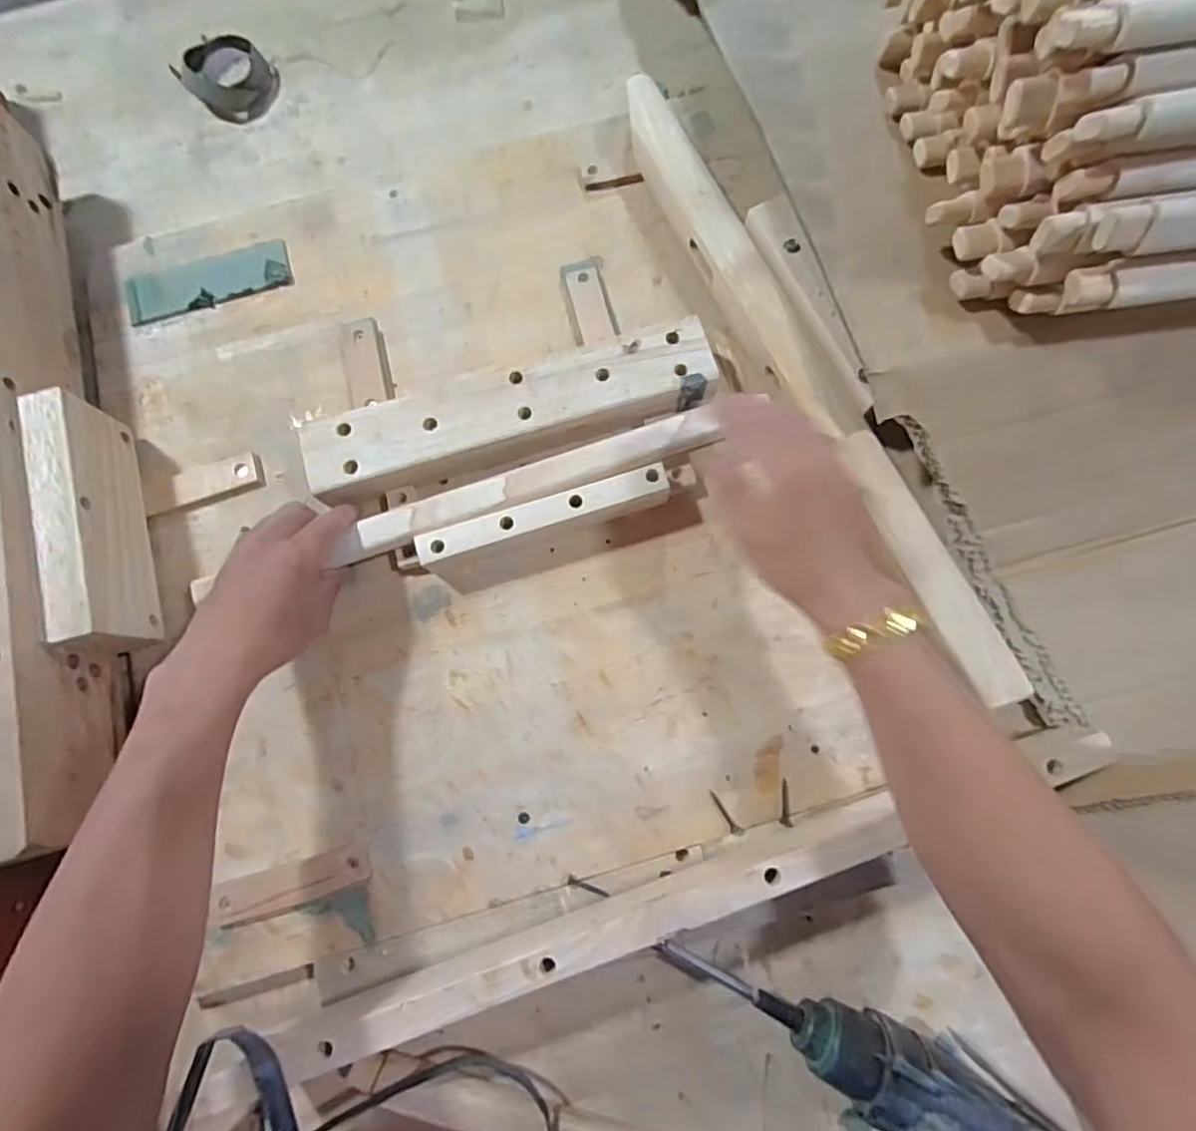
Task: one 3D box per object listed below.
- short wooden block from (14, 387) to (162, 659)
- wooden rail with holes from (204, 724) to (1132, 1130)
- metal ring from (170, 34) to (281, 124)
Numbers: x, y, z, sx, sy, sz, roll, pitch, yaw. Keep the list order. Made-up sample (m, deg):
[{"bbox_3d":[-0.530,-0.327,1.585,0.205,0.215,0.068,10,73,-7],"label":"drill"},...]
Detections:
[{"bbox_3d":[-0.348,-0.027,0.417,0.033,0.072,0.167,-16,78,-1],"label":"short wooden block"},{"bbox_3d":[0.043,0.209,0.372,0.555,0.049,0.031,-19,78,-2],"label":"wooden rail with holes"},{"bbox_3d":[-0.341,-0.454,0.558,0.077,0.032,0.077,0,78,2],"label":"metal ring"}]

